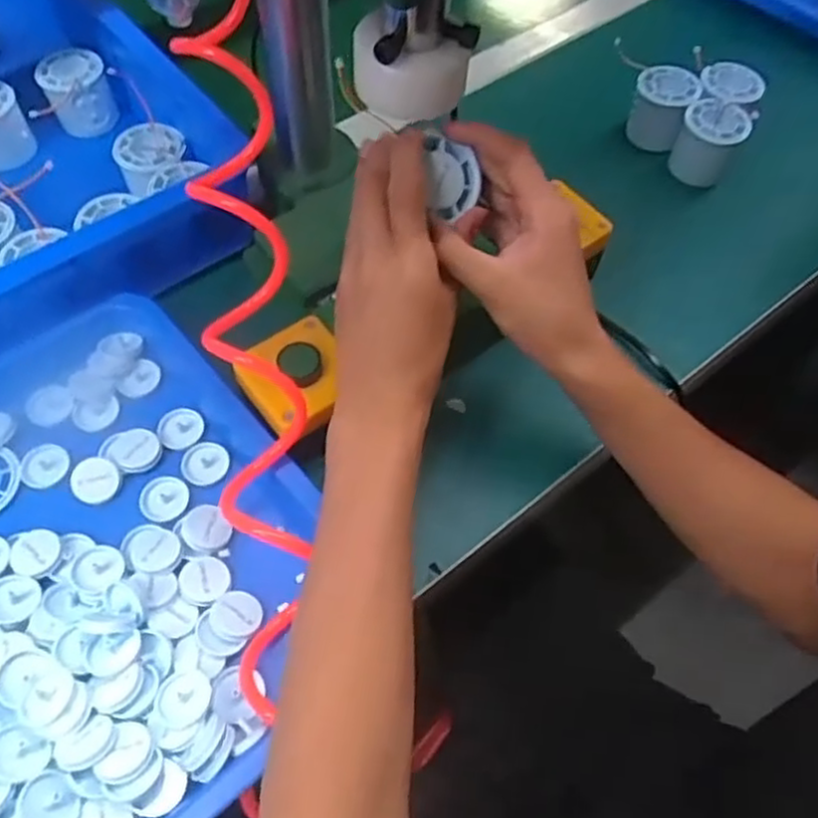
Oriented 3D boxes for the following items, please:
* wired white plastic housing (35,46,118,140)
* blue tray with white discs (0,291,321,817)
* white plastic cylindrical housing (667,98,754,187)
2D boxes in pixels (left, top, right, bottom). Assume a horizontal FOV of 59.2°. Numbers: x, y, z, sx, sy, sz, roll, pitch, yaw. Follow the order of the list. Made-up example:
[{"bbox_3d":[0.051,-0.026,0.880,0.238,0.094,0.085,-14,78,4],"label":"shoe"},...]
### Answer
[{"bbox_3d":[-0.292,-0.278,0.634,0.057,0.052,0.057,-24,64,-15],"label":"wired white plastic housing"},{"bbox_3d":[-0.199,0.092,0.440,0.260,0.034,0.326,-37,67,-21],"label":"blue tray with white discs"},{"bbox_3d":[0.270,-0.239,0.649,0.053,0.058,0.046,29,63,14],"label":"white plastic cylindrical housing"}]

